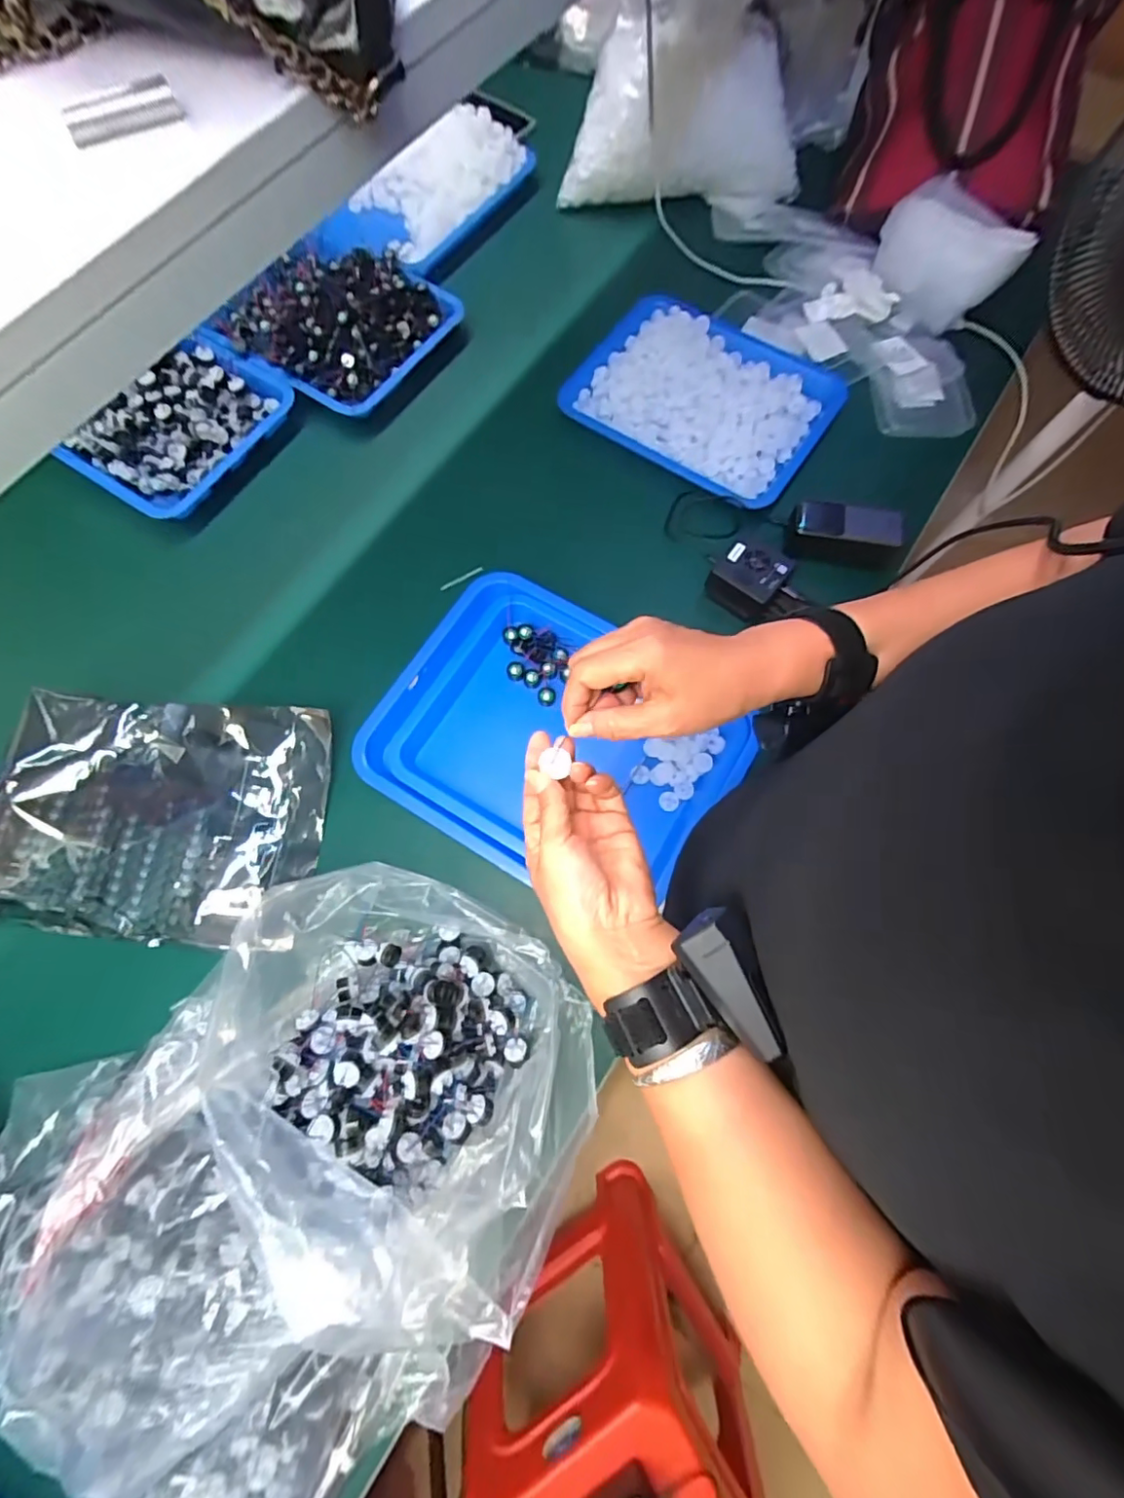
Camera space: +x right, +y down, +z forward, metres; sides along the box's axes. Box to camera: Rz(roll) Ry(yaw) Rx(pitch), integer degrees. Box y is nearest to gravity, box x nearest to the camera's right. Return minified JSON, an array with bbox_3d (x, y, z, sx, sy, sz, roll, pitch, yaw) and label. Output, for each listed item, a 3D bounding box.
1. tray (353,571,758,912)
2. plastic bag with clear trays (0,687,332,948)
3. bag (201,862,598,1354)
[{"bbox_3d":[-0.007,-0.008,0.615,0.383,0.050,0.295,30,76,8],"label":"tray"},{"bbox_3d":[-0.429,0.064,0.569,0.328,0.032,0.246,4,73,1],"label":"plastic bag with clear trays"},{"bbox_3d":[-0.139,0.247,0.454,0.350,0.146,0.258,35,76,10],"label":"bag"}]

